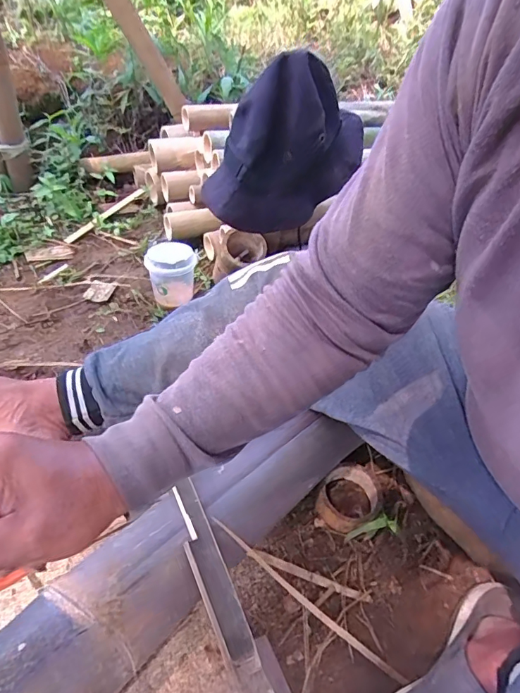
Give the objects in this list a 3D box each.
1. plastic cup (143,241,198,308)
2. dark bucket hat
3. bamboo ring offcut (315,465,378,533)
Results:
[{"bbox_3d":[-0.155,-0.123,0.810,0.086,0.105,0.076,-5,47,-11],"label":"plastic cup"},{"bbox_3d":[0.048,-0.312,0.696,0.144,0.203,0.278,37,53,26],"label":"dark bucket hat"},{"bbox_3d":[0.113,0.195,0.592,0.070,0.034,0.081,24,49,17],"label":"bamboo ring offcut"}]

